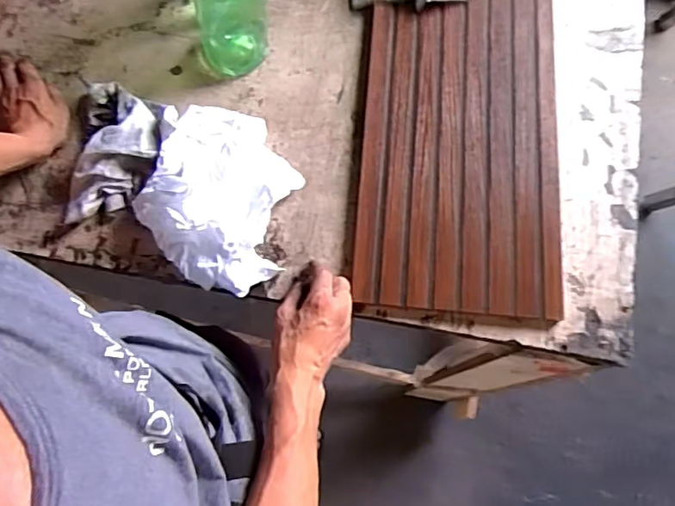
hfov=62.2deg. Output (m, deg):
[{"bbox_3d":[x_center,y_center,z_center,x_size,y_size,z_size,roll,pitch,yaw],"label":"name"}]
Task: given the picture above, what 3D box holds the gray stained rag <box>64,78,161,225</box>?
[{"bbox_3d":[-0.270,-0.129,0.684,0.102,0.043,0.180,-1,74,-1],"label":"gray stained rag"}]

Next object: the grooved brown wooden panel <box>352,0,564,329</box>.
[{"bbox_3d":[0.161,-0.258,0.740,0.250,0.029,0.712,3,75,2],"label":"grooved brown wooden panel"}]

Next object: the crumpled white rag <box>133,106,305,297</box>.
[{"bbox_3d":[-0.143,-0.073,0.664,0.174,0.058,0.215,13,75,3],"label":"crumpled white rag"}]

